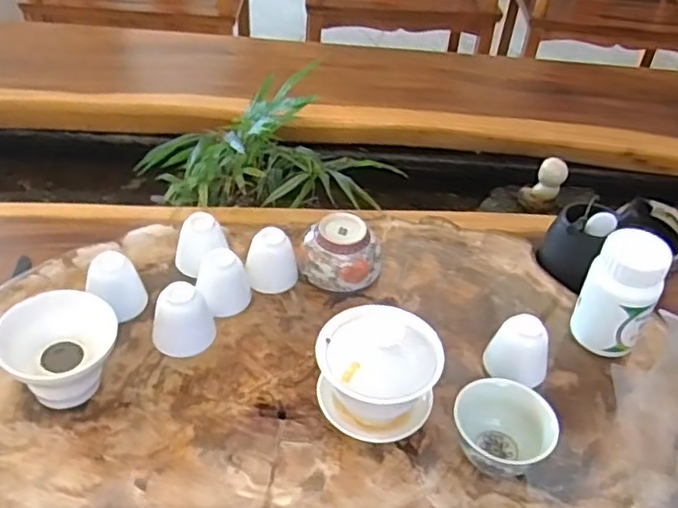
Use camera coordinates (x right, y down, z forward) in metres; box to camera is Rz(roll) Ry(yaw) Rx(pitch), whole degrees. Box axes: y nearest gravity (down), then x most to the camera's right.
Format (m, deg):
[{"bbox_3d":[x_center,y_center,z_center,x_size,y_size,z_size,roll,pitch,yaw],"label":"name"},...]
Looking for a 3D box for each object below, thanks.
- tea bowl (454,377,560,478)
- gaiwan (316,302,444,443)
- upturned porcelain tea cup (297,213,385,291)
[{"bbox_3d":[0.119,0.134,0.472,0.071,0.052,0.061,16,44,11],"label":"tea bowl"},{"bbox_3d":[0.029,0.091,0.495,0.093,0.092,0.078,12,43,8],"label":"gaiwan"},{"bbox_3d":[0.000,-0.001,0.625,0.073,0.050,0.068,3,43,-3],"label":"upturned porcelain tea cup"}]

